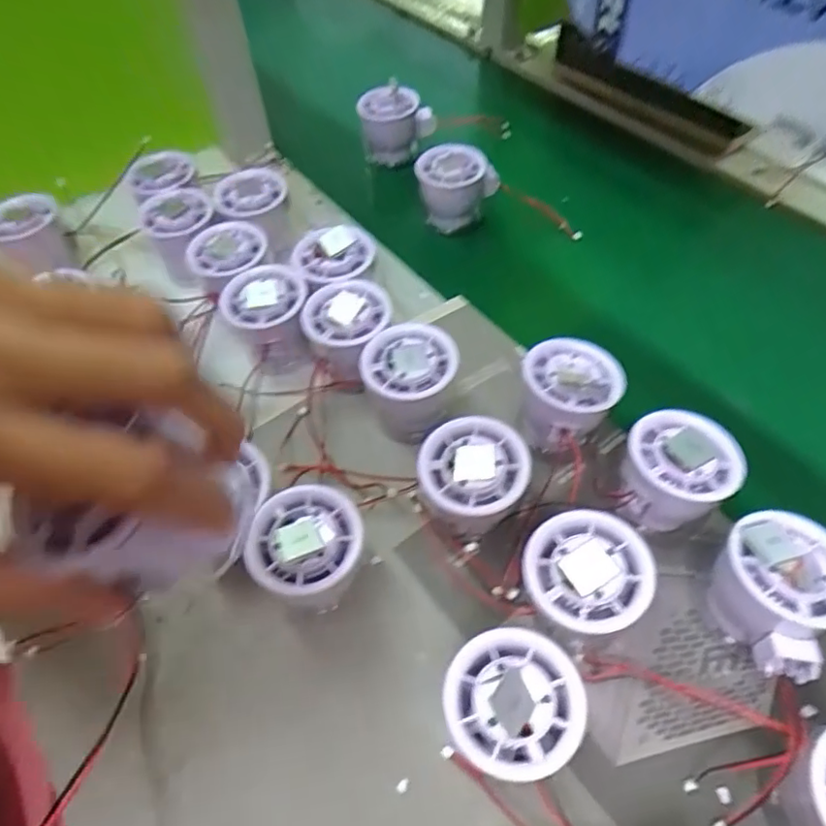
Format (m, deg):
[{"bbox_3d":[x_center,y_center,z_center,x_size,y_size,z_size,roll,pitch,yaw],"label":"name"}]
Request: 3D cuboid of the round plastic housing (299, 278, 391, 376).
[{"bbox_3d":[-0.043,-0.050,0.410,0.056,0.060,0.061,-1,54,2],"label":"round plastic housing"}]

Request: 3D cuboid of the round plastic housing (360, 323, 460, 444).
[{"bbox_3d":[-0.001,-0.017,0.385,0.055,0.058,0.055,-1,54,2],"label":"round plastic housing"}]

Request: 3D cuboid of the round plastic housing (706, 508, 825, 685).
[{"bbox_3d":[0.178,0.088,0.295,0.068,0.058,0.060,-34,59,-20],"label":"round plastic housing"}]

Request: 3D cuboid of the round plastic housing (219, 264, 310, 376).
[{"bbox_3d":[-0.100,-0.064,0.422,0.054,0.053,0.060,-5,54,-1],"label":"round plastic housing"}]

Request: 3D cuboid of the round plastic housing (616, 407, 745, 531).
[{"bbox_3d":[0.147,0.036,0.338,0.058,0.055,0.054,-1,54,2],"label":"round plastic housing"}]

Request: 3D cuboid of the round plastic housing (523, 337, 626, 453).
[{"bbox_3d":[0.096,-0.007,0.372,0.056,0.057,0.055,-1,54,2],"label":"round plastic housing"}]

